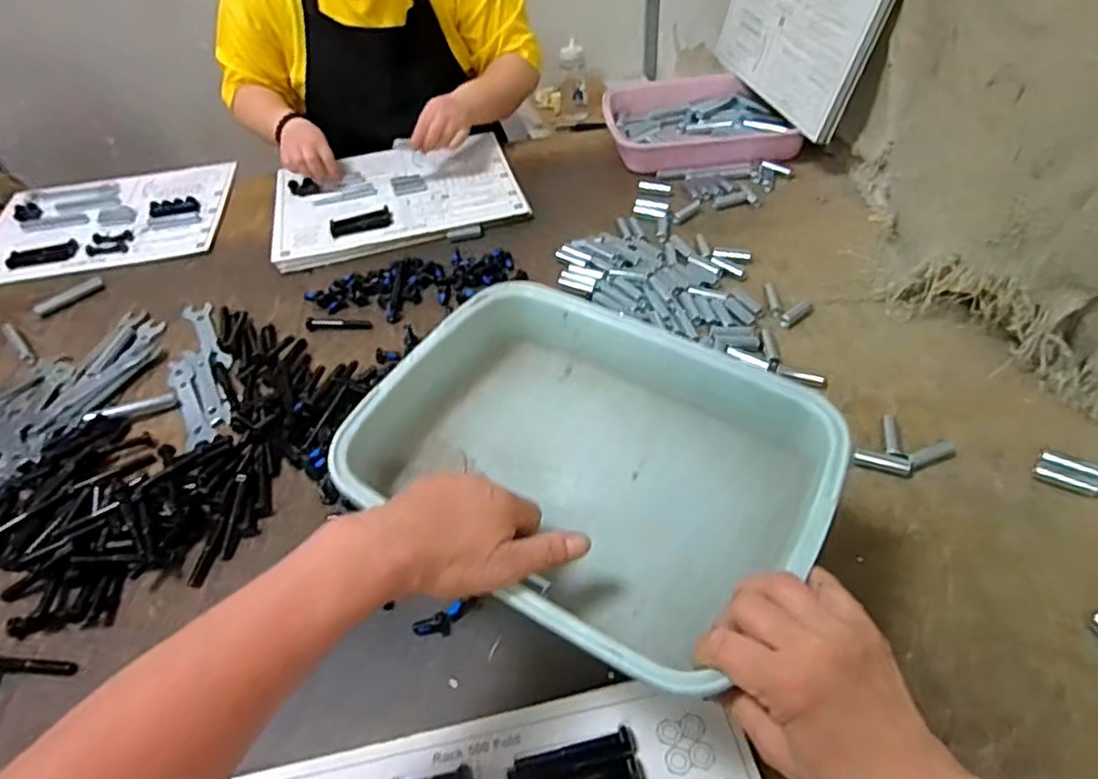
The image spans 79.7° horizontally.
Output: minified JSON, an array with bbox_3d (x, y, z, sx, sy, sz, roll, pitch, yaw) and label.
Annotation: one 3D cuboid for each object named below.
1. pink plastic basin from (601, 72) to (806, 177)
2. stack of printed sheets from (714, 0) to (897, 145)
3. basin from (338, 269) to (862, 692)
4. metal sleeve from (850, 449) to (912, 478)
[{"bbox_3d":[0.249,-0.461,1.132,0.290,0.051,0.267,-4,45,1],"label":"pink plastic basin"},{"bbox_3d":[0.373,-0.591,0.993,0.020,0.285,0.392,-2,44,-16],"label":"stack of printed sheets"},{"bbox_3d":[0.030,0.048,0.481,0.315,0.078,0.242,24,53,26],"label":"basin"},{"bbox_3d":[0.314,0.068,0.619,0.050,0.014,0.018,20,50,23],"label":"metal sleeve"}]

